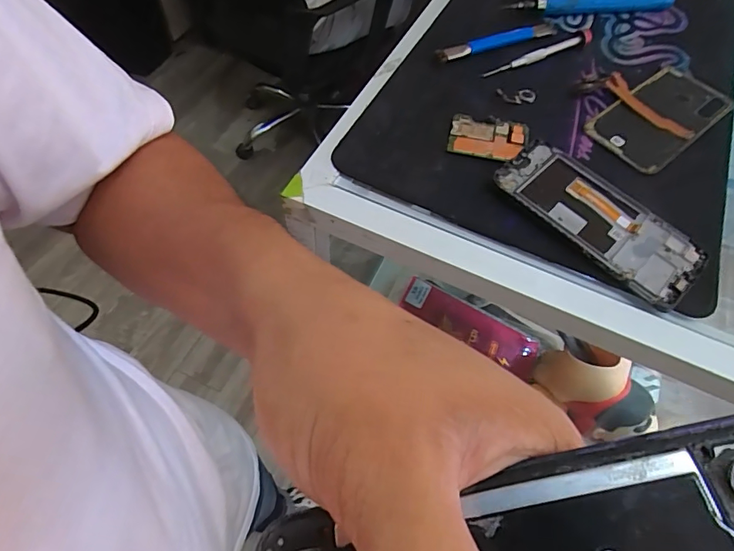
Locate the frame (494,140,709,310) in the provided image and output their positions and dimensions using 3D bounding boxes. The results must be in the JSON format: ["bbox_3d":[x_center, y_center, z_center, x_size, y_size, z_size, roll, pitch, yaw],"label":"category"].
[{"bbox_3d":[0.172,-0.043,0.341,0.070,0.012,0.150,-40,69,-23],"label":"frame"}]

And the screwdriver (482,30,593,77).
[{"bbox_3d":[0.172,-0.219,0.444,0.143,0.012,0.013,-24,63,-17],"label":"screwdriver"}]

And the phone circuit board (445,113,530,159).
[{"bbox_3d":[0.101,-0.117,0.382,0.062,0.007,0.044,11,59,3],"label":"phone circuit board"}]

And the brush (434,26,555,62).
[{"bbox_3d":[0.133,-0.234,0.450,0.140,0.009,0.019,-21,63,-15],"label":"brush"}]

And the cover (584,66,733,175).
[{"bbox_3d":[0.269,-0.146,0.416,0.156,0.007,0.070,-36,67,-22],"label":"cover"}]

